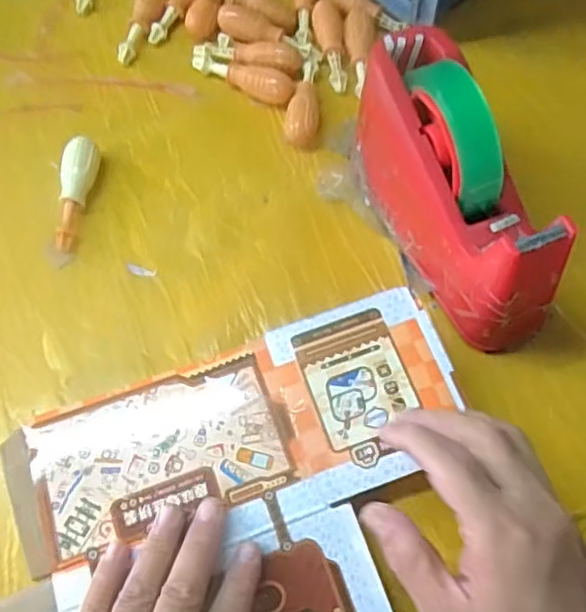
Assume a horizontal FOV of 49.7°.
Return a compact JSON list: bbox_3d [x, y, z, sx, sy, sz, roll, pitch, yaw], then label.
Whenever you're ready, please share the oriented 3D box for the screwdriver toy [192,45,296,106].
[{"bbox_3d":[-0.044,-0.197,0.538,0.101,0.019,0.026,25,67,15],"label":"screwdriver toy"}]

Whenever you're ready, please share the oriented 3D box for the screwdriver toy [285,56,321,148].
[{"bbox_3d":[0.011,-0.173,0.522,0.025,0.021,0.096,5,63,5],"label":"screwdriver toy"}]

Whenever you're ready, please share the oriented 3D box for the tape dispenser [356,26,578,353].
[{"bbox_3d":[0.105,-0.079,0.421,0.076,0.114,0.200,-18,64,-6],"label":"tape dispenser"}]

